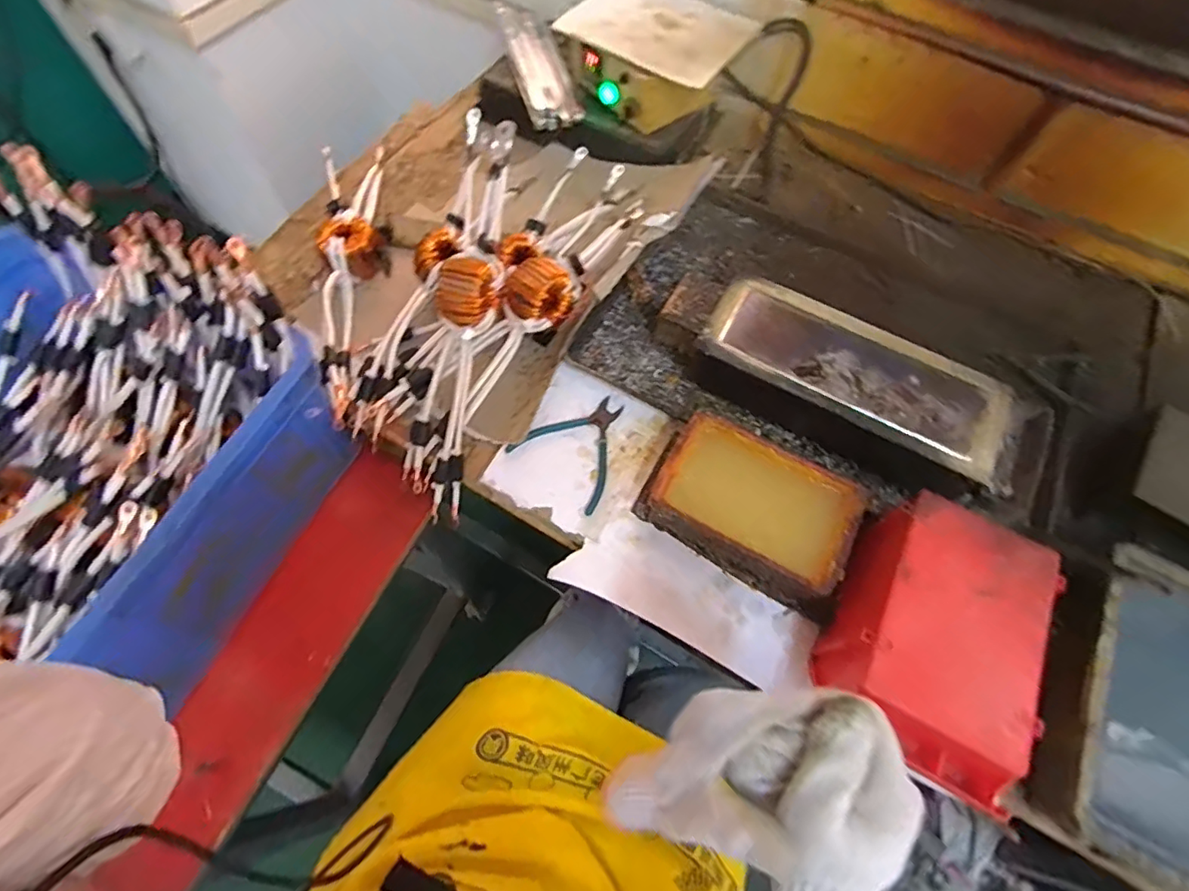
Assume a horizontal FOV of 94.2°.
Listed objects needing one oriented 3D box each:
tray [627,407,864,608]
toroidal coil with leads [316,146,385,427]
[{"bbox_3d":[0.166,0.063,0.598,0.216,0.063,0.136,27,66,10],"label":"tray"},{"bbox_3d":[-0.331,-0.236,0.755,0.086,0.065,0.475,-6,64,-5],"label":"toroidal coil with leads"}]

